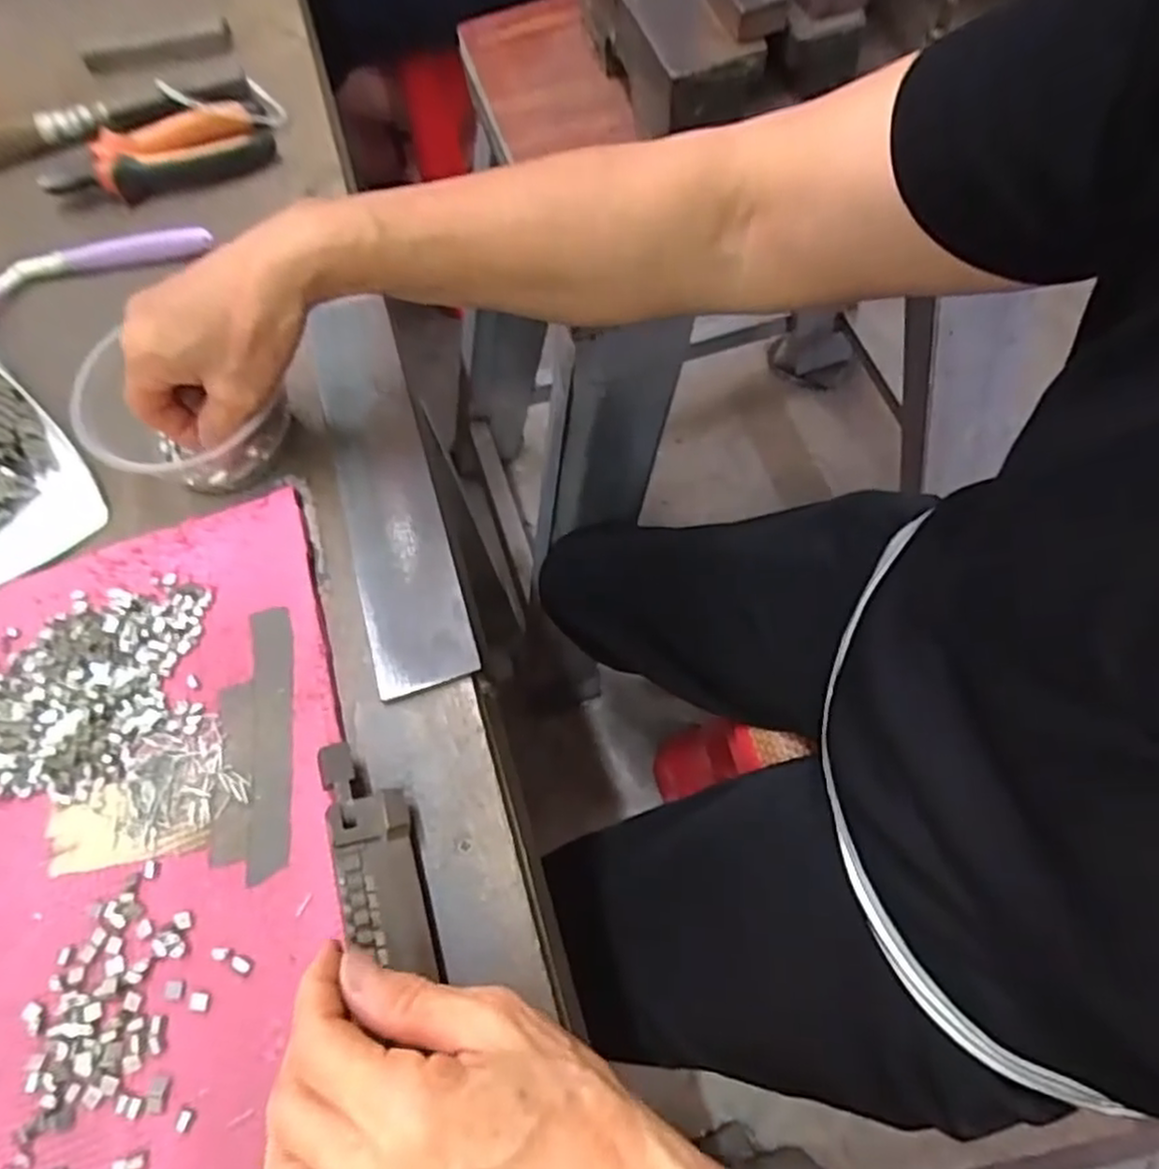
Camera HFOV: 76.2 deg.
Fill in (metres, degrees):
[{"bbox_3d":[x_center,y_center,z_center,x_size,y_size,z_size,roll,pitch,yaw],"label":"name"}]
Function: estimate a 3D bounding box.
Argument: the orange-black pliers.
[{"bbox_3d":[-0.286,-0.290,0.499,0.148,0.025,0.042,-17,67,-4],"label":"orange-black pliers"}]

